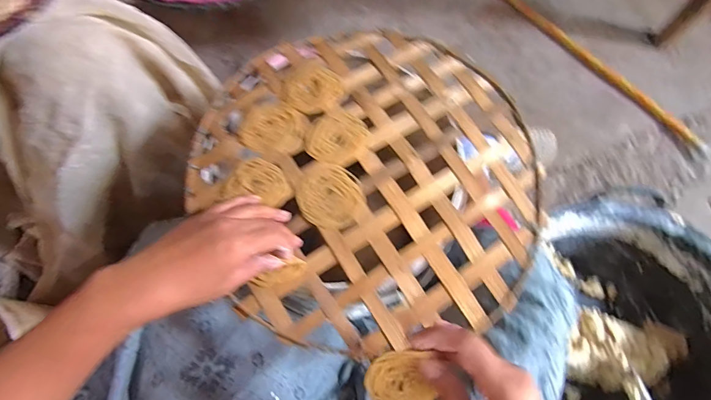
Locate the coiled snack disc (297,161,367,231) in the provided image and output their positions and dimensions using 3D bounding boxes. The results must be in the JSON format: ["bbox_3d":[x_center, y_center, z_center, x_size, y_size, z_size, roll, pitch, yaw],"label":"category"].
[{"bbox_3d":[-0.027,-0.005,0.436,0.073,0.007,0.070,0,71,1],"label":"coiled snack disc"}]

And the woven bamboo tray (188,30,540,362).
[{"bbox_3d":[0.013,-0.035,0.455,0.369,0.024,0.374,-12,71,-3],"label":"woven bamboo tray"}]

